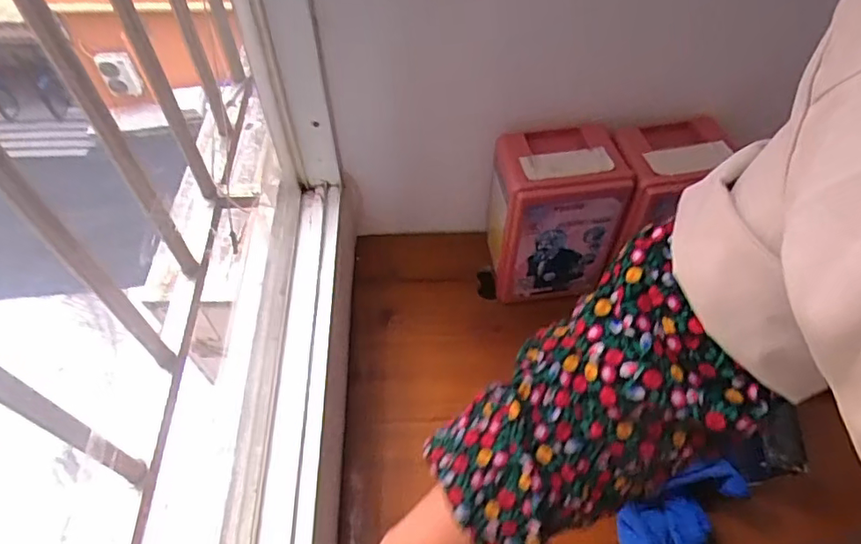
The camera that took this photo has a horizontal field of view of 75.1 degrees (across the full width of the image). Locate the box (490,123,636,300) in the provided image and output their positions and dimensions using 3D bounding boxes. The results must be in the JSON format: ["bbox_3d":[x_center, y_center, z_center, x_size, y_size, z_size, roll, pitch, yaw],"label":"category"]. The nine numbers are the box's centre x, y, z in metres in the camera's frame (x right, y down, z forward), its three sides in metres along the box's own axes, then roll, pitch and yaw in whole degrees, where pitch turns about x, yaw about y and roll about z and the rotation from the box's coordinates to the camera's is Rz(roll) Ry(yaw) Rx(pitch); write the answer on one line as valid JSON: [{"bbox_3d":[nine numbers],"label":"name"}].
[{"bbox_3d":[0.147,-0.070,0.706,0.139,0.198,0.114,-6,53,-6],"label":"box"}]

